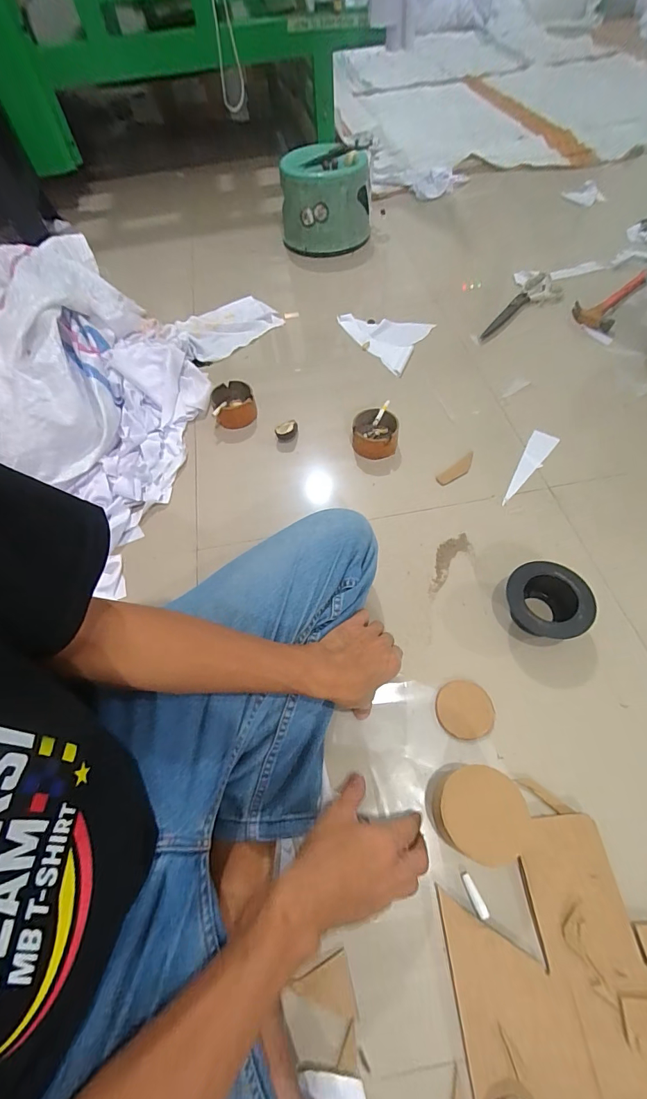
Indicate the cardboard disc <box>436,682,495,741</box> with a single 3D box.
[{"bbox_3d":[0.179,0.202,0.518,0.069,0.007,0.066,-2,57,2],"label":"cardboard disc"}]

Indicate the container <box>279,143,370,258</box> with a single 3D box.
[{"bbox_3d":[0.005,-0.944,1.112,0.235,0.186,0.222,-3,57,1],"label":"container"}]

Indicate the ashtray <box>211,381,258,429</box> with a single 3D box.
[{"bbox_3d":[-0.177,-0.286,0.815,0.086,0.049,0.085,-10,57,-3],"label":"ashtray"}]

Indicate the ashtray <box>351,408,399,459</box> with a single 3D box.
[{"bbox_3d":[0.092,-0.209,0.743,0.078,0.048,0.078,-2,57,2],"label":"ashtray"}]

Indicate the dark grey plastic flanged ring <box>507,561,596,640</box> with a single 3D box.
[{"bbox_3d":[0.303,0.075,0.558,0.104,0.056,0.103,-2,57,2],"label":"dark grey plastic flanged ring"}]

